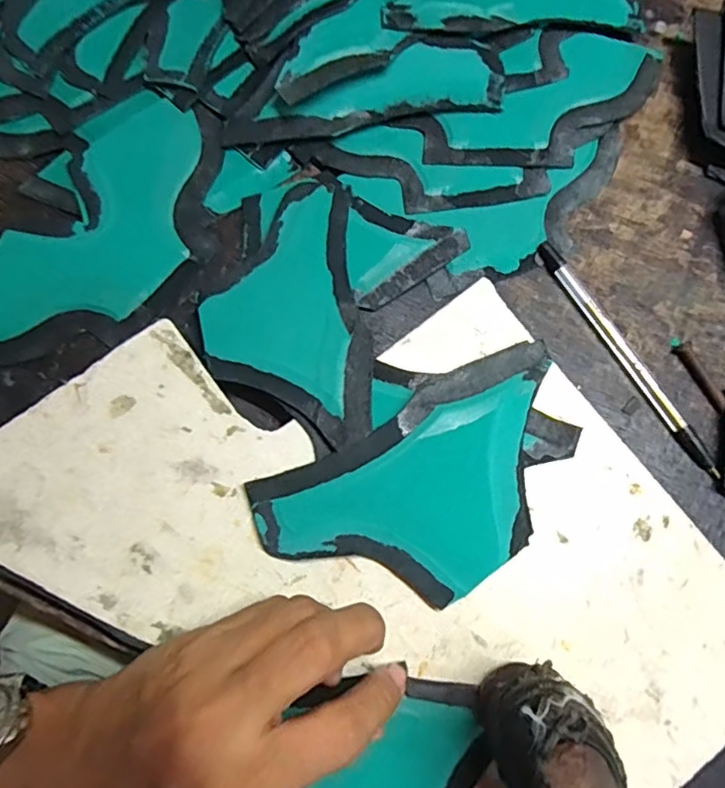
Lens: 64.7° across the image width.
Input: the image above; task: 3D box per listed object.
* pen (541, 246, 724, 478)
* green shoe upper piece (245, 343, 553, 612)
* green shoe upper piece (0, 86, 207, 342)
[{"bbox_3d":[0.134,-0.020,0.292,0.009,0.007,0.142,-32,80,-6],"label":"pen"},{"bbox_3d":[0.032,0.043,0.252,0.146,0.015,0.082,-30,79,-5],"label":"green shoe upper piece"},{"bbox_3d":[-0.139,-0.088,0.300,0.083,0.009,0.161,27,80,6],"label":"green shoe upper piece"}]

